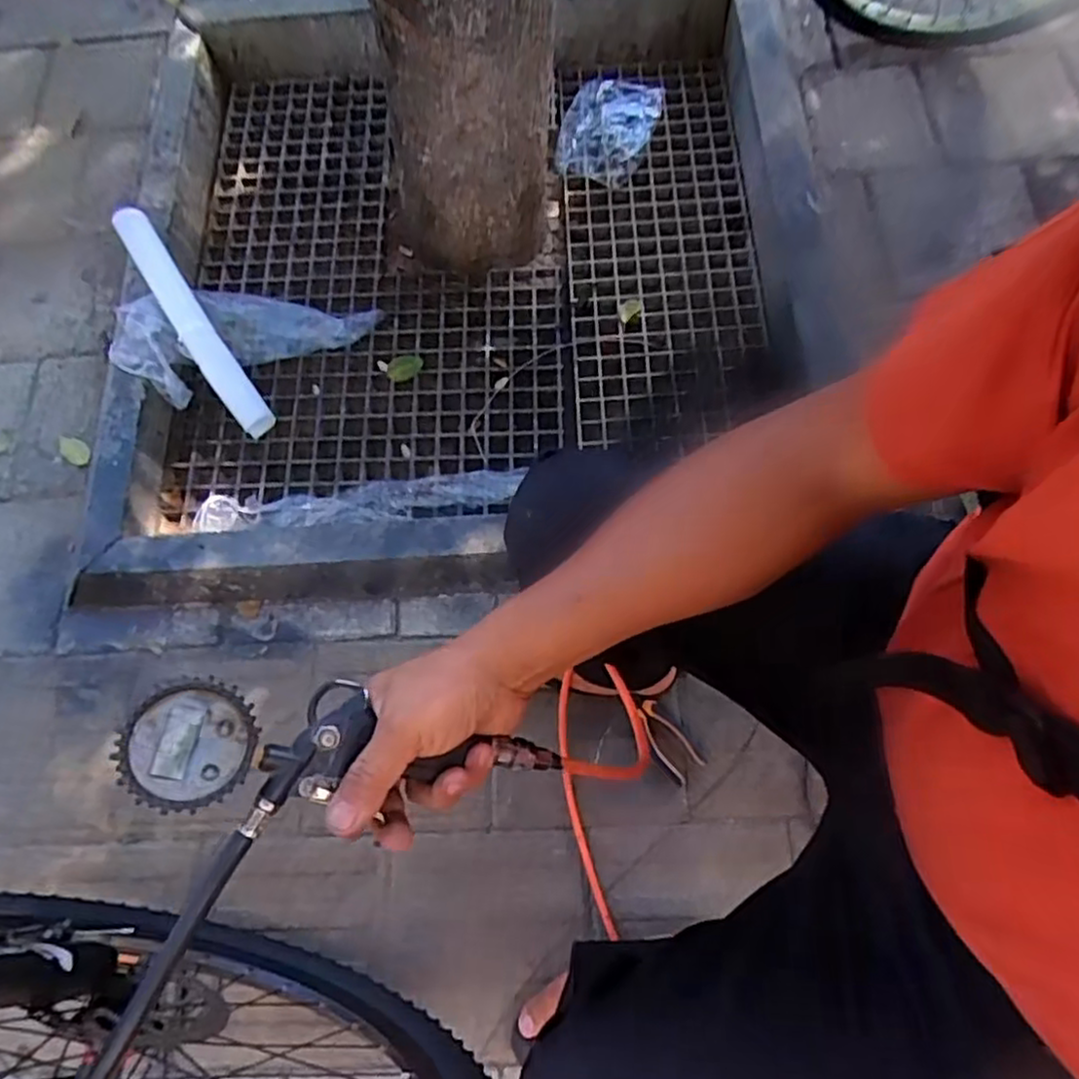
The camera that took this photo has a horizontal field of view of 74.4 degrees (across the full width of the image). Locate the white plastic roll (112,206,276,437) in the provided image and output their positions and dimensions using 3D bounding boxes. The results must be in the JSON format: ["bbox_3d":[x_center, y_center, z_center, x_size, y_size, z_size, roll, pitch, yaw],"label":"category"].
[{"bbox_3d":[-0.549,-0.345,1.120,0.056,0.042,0.405,-32,100,-8],"label":"white plastic roll"}]

